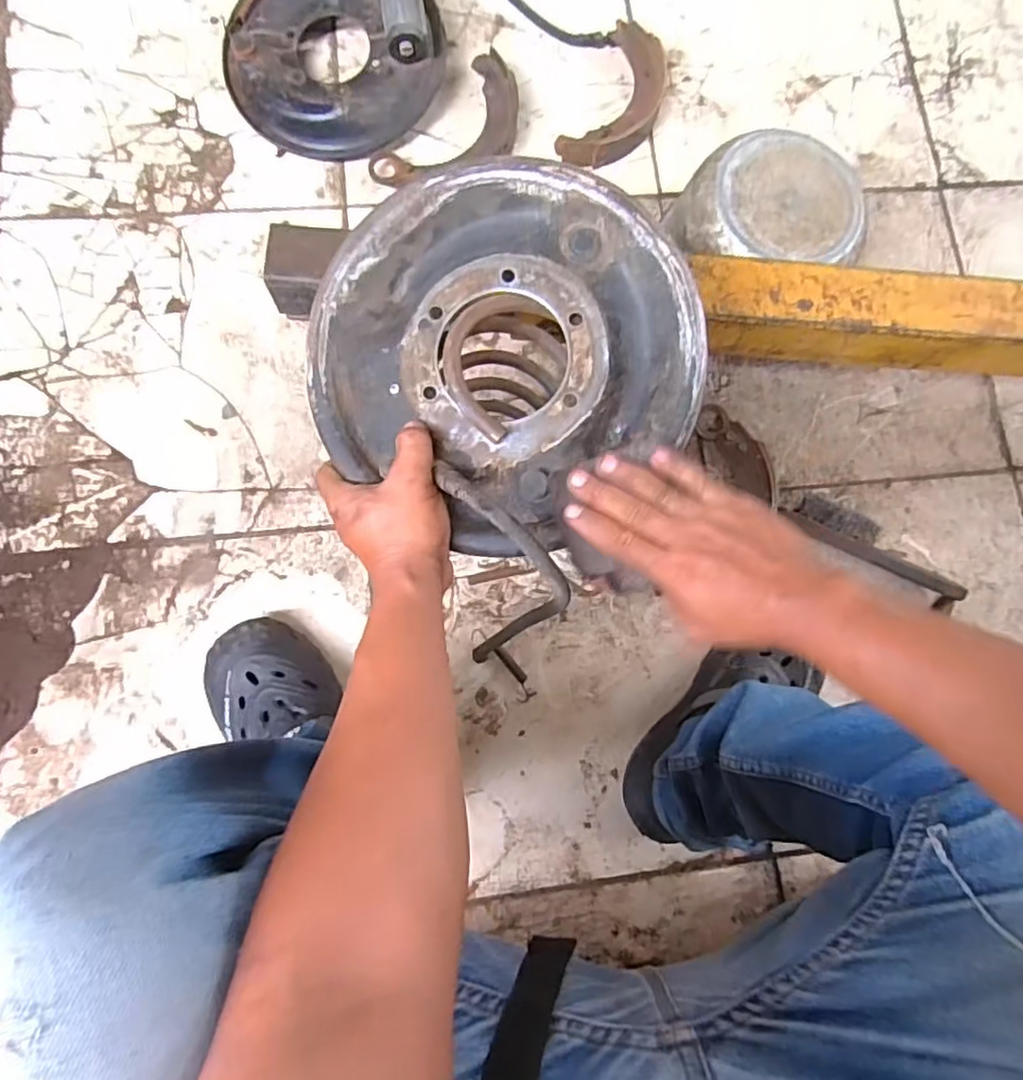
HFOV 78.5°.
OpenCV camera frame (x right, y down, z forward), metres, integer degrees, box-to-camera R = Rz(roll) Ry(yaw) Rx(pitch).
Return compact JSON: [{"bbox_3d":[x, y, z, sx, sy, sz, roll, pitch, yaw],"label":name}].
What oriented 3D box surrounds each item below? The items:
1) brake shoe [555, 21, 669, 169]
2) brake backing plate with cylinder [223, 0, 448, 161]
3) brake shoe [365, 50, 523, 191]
[{"bbox_3d":[0.142,-0.568,0.816,0.097,0.035,0.216,27,81,-1],"label":"brake shoe"},{"bbox_3d":[-0.219,-0.605,0.766,0.261,0.087,0.243,1,82,-5],"label":"brake backing plate with cylinder"},{"bbox_3d":[-0.064,-0.507,0.792,0.122,0.030,0.226,43,81,2],"label":"brake shoe"}]

